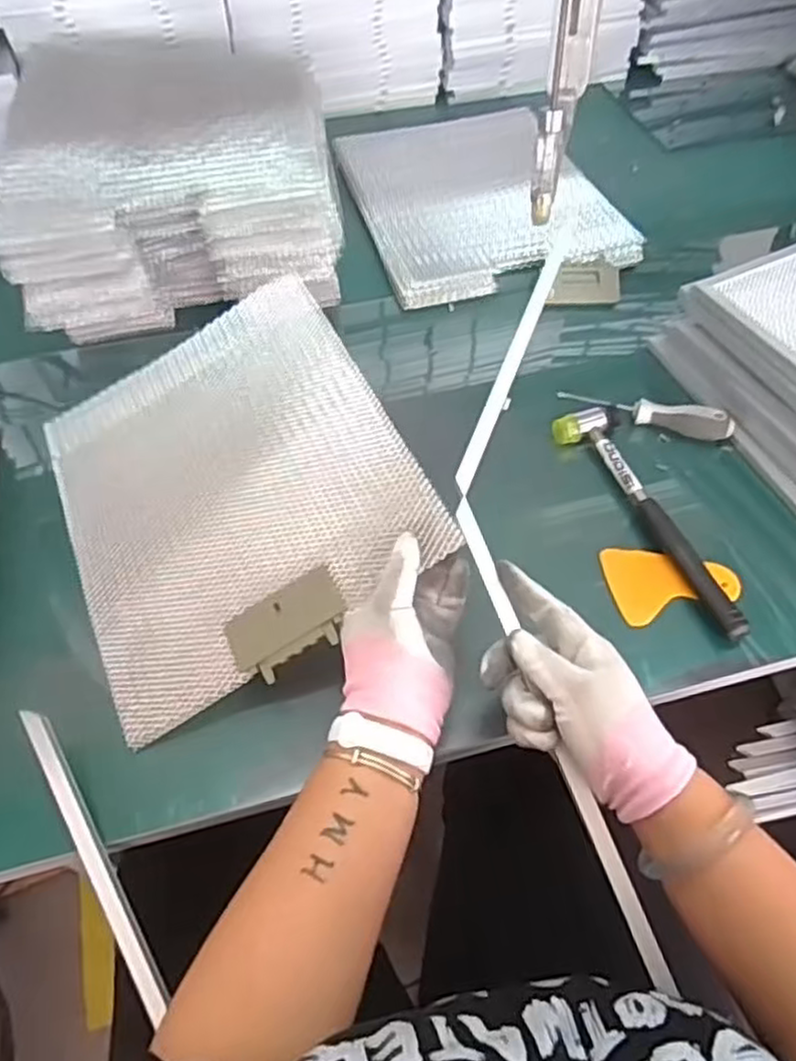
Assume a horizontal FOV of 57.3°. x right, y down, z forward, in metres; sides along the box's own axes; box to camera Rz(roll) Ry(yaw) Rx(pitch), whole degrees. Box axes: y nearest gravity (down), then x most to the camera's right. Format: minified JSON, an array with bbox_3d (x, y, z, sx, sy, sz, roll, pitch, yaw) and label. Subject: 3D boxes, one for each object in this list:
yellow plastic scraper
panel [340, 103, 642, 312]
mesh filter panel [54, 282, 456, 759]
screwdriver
[{"bbox_3d":[0.222,0.040,0.590,0.101,0.011,0.066,-8,64,-3],"label":"yellow plastic scraper"},{"bbox_3d":[0.088,-0.422,0.892,0.279,0.026,0.373,-14,55,-9],"label":"panel"},{"bbox_3d":[-0.138,-0.043,0.578,0.266,0.012,0.316,-31,60,2],"label":"mesh filter panel"},{"bbox_3d":[0.232,-0.111,0.680,0.158,0.027,0.024,10,55,8],"label":"screwdriver"}]

